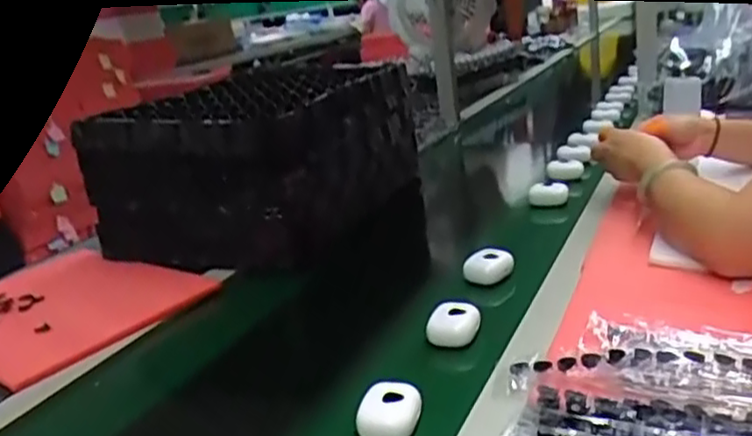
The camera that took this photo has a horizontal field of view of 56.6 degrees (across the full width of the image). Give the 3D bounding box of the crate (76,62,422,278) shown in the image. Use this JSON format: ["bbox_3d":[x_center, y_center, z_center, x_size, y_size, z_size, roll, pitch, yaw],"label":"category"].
[{"bbox_3d":[-0.164,-0.092,1.054,0.331,0.200,0.380,1,20,25],"label":"crate"}]

